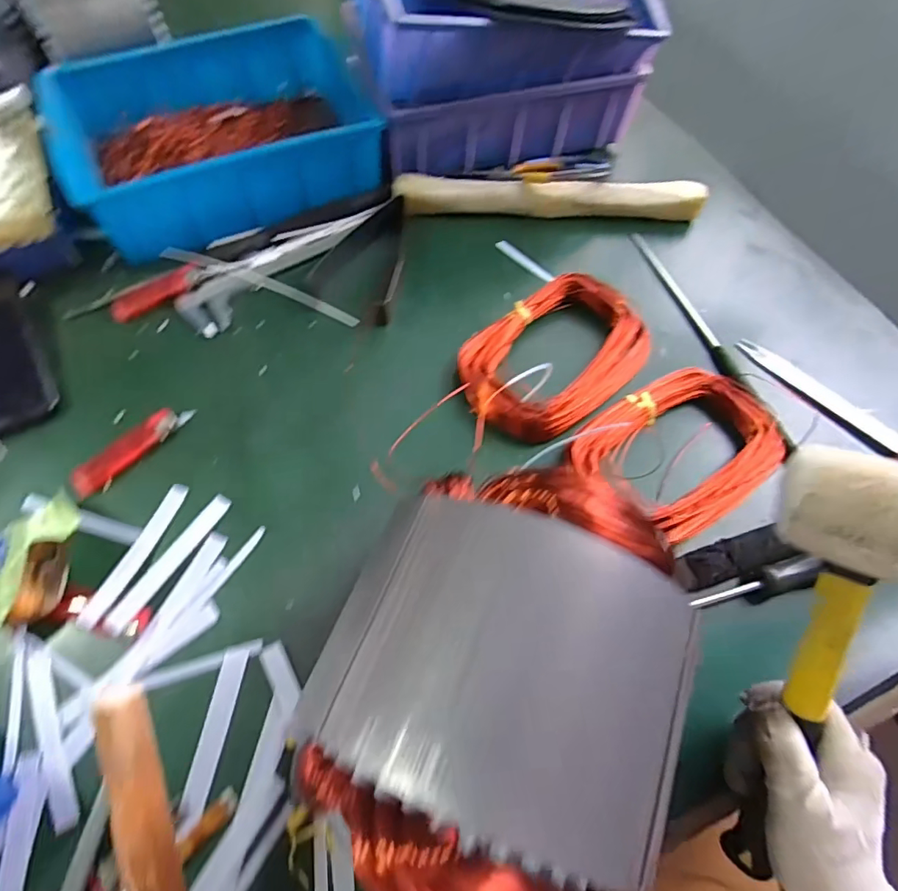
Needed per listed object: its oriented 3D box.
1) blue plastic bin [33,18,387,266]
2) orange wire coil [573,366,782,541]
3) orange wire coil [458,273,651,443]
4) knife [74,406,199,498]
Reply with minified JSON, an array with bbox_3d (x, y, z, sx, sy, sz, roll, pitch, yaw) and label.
[{"bbox_3d":[-0.234,-0.317,0.539,0.293,0.079,0.211,-19,66,-12],"label":"blue plastic bin"},{"bbox_3d":[0.192,-0.004,0.417,0.161,0.024,0.120,-32,69,-17],"label":"orange wire coil"},{"bbox_3d":[0.095,-0.078,0.461,0.174,0.032,0.118,-38,71,-19],"label":"orange wire coil"},{"bbox_3d":[-0.255,0.001,0.418,0.022,0.016,0.100,39,68,15],"label":"knife"}]

